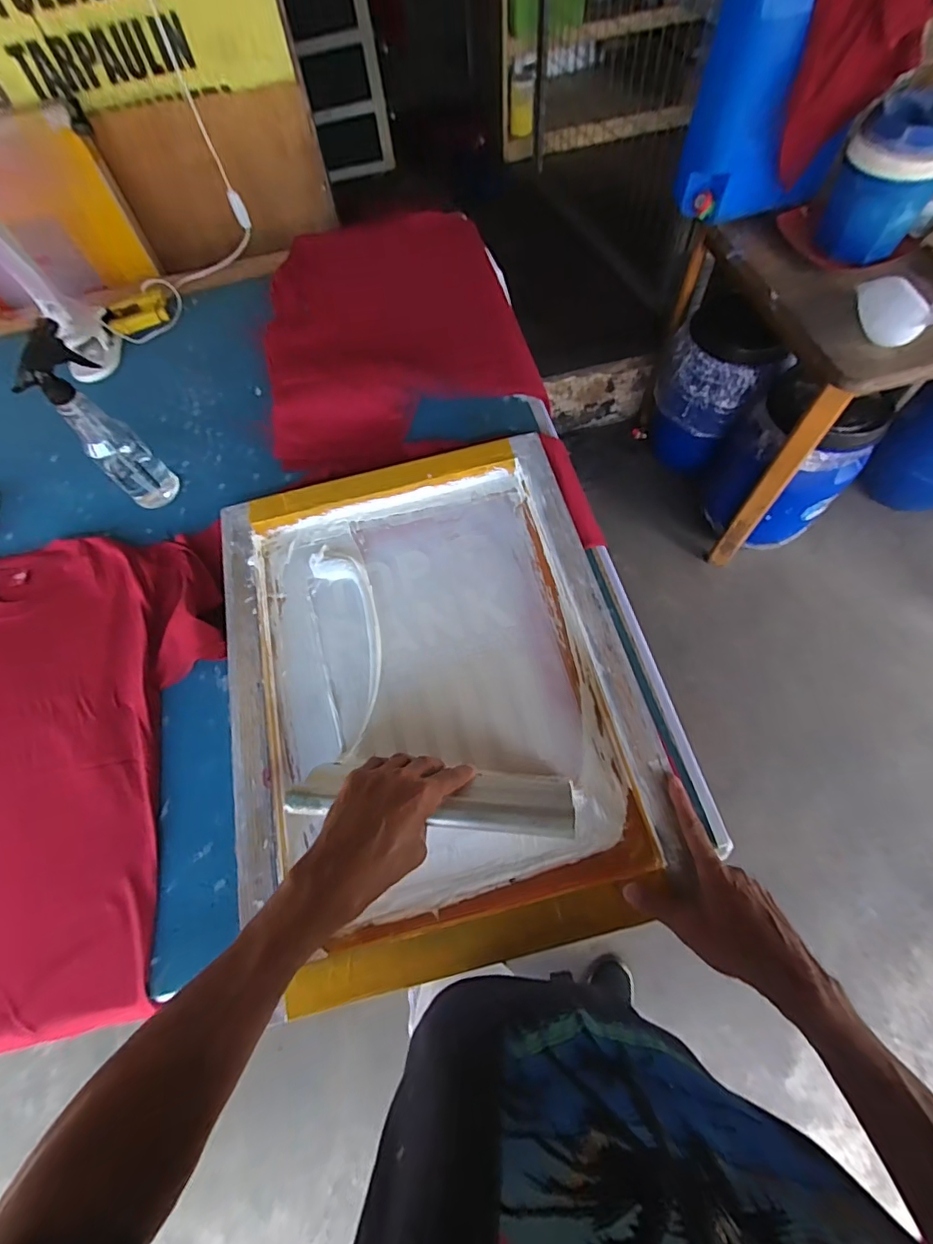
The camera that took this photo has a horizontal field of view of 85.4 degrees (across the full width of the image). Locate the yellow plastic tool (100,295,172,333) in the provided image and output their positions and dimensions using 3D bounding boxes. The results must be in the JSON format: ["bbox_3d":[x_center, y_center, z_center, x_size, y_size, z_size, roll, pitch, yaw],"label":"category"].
[{"bbox_3d":[-0.596,-0.555,0.913,0.106,0.030,0.045,-26,67,-8],"label":"yellow plastic tool"}]

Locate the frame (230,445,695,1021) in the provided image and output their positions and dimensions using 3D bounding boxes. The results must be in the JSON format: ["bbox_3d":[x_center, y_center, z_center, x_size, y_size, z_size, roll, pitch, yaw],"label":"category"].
[{"bbox_3d":[-0.048,0.062,0.604,0.450,0.044,0.590,-14,66,-3],"label":"frame"}]

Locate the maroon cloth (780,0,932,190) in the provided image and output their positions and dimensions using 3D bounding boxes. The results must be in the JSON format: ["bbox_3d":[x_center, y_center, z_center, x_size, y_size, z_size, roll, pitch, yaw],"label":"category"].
[{"bbox_3d":[0.709,-1.022,0.913,0.213,0.362,0.065,-10,63,8],"label":"maroon cloth"}]

